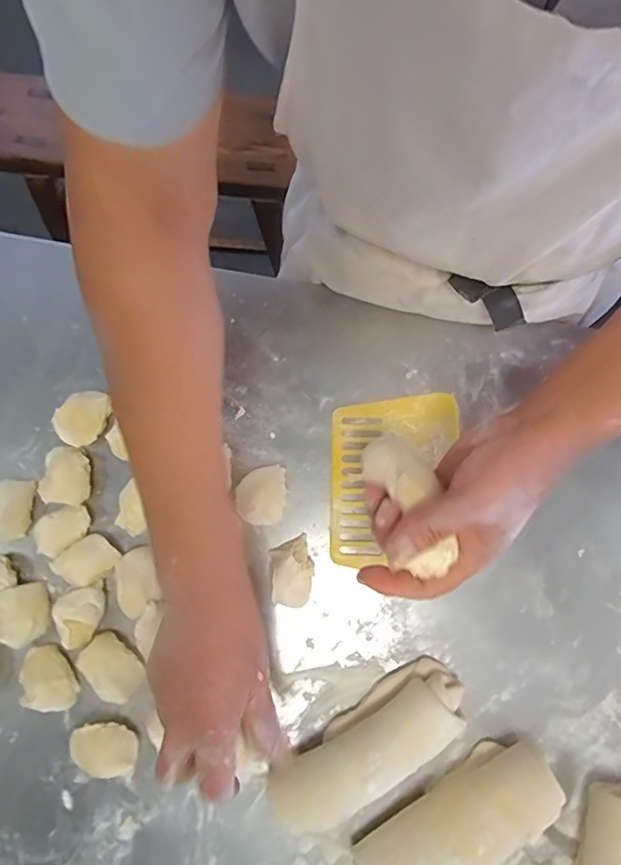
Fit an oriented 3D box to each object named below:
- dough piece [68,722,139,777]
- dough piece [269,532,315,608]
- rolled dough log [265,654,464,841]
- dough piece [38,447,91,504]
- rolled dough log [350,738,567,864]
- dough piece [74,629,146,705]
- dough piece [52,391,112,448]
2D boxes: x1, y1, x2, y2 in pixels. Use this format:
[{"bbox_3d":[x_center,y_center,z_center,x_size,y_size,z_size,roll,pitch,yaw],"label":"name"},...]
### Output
[{"bbox_3d":[-0.170,0.259,0.414,0.053,0.024,0.038,1,80,-1],"label":"dough piece"},{"bbox_3d":[-0.016,0.121,0.437,0.036,0.026,0.057,-6,80,-2],"label":"dough piece"},{"bbox_3d":[0.048,0.252,0.405,0.168,0.044,0.056,-30,82,-6],"label":"rolled dough log"},{"bbox_3d":[-0.220,0.038,0.449,0.039,0.032,0.051,0,80,-1],"label":"dough piece"},{"bbox_3d":[0.118,0.318,0.392,0.178,0.046,0.070,-31,82,-6],"label":"rolled dough log"},{"bbox_3d":[-0.167,0.197,0.420,0.054,0.021,0.034,41,82,6],"label":"dough piece"},{"bbox_3d":[-0.207,-0.014,0.458,0.033,0.035,0.052,30,81,4],"label":"dough piece"}]

